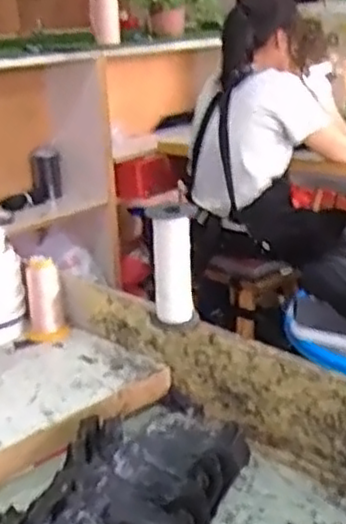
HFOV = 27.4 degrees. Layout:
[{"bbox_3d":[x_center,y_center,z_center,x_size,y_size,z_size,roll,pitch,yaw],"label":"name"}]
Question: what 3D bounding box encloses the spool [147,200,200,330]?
[{"bbox_3d":[0.000,0.006,0.834,0.054,0.156,0.043,-5,19,-3],"label":"spool"}]

